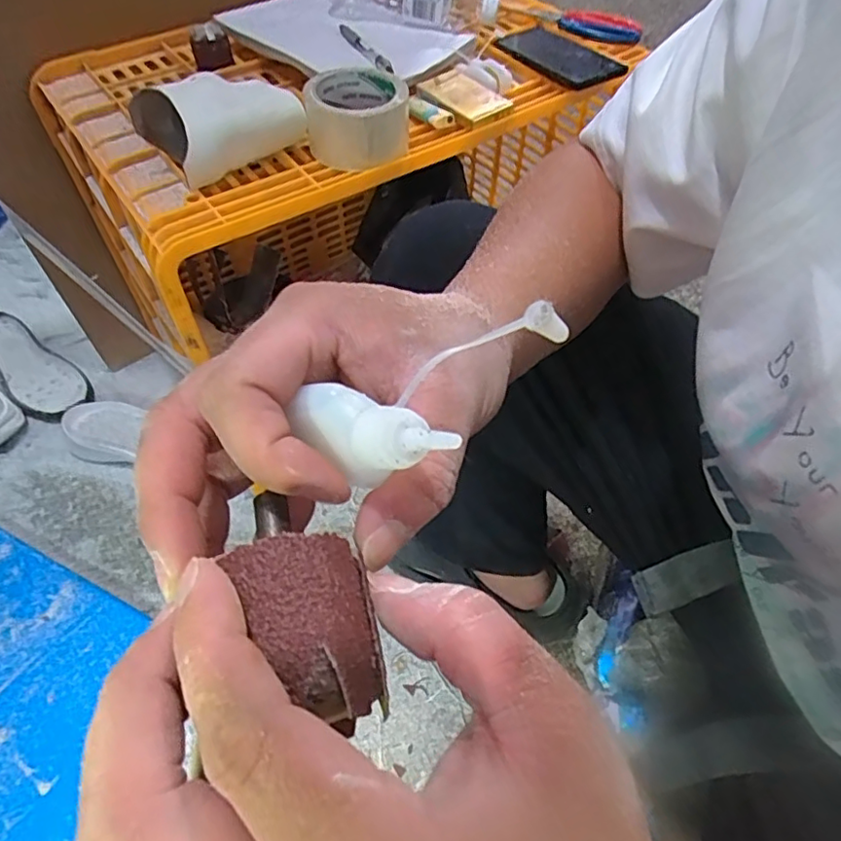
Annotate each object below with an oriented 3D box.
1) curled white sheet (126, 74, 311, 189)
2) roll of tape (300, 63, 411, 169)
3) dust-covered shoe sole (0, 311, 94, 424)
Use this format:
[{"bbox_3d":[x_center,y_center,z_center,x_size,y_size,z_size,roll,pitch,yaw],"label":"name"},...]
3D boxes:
[{"bbox_3d":[-0.184,-0.282,0.549,0.140,0.066,0.066,-35,61,-23],"label":"curled white sheet"},{"bbox_3d":[-0.063,-0.294,0.568,0.092,0.055,0.090,0,54,0],"label":"roll of tape"},{"bbox_3d":[-0.673,-0.096,0.994,0.300,0.047,0.105,33,60,21],"label":"dust-covered shoe sole"}]

